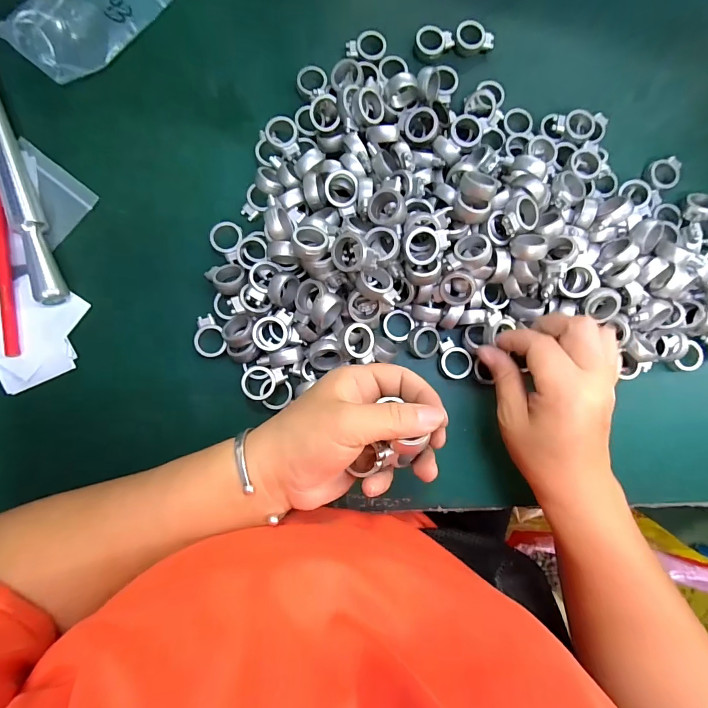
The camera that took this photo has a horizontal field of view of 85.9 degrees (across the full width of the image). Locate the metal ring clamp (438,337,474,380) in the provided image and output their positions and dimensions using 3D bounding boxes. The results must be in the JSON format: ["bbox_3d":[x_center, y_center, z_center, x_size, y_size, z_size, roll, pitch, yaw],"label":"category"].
[{"bbox_3d":[0.081,0.004,0.310,0.025,0.007,0.033,-32,88,-5],"label":"metal ring clamp"}]

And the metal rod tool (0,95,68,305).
[{"bbox_3d":[-0.267,-0.149,0.297,0.018,0.021,0.229,-19,87,-4],"label":"metal rod tool"}]

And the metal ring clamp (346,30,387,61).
[{"bbox_3d":[0.011,-0.265,0.329,0.033,0.011,0.022,4,85,-3],"label":"metal ring clamp"}]

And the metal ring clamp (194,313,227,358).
[{"bbox_3d":[-0.115,-0.014,0.298,0.023,0.004,0.034,-20,87,-5],"label":"metal ring clamp"}]

